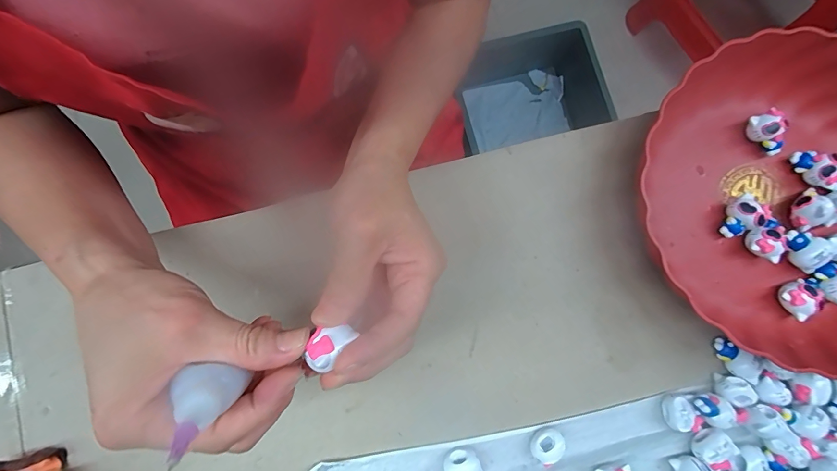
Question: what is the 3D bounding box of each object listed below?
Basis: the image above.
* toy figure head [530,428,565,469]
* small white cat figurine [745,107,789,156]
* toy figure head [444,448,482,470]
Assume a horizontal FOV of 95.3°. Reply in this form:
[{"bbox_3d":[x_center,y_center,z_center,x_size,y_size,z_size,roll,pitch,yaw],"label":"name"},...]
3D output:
[{"bbox_3d":[0.093,0.153,0.277,0.018,0.019,0.026,25,82,2],"label":"toy figure head"},{"bbox_3d":[0.285,-0.083,0.313,0.017,0.027,0.034,-14,78,-3],"label":"small white cat figurine"},{"bbox_3d":[0.031,0.164,0.273,0.024,0.019,0.020,-19,83,-5],"label":"toy figure head"}]

